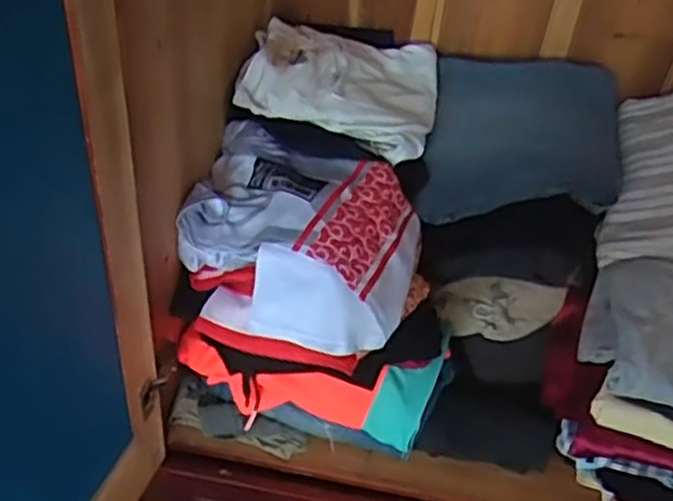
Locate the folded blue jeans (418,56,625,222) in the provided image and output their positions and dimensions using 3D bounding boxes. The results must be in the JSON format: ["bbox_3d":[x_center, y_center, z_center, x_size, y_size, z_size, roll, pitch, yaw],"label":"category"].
[{"bbox_3d":[0.254,-0.157,1.029,0.253,0.107,0.277,9,42,7],"label":"folded blue jeans"}]

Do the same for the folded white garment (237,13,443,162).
[{"bbox_3d":[0.013,-0.229,1.018,0.252,0.065,0.236,19,45,-5],"label":"folded white garment"}]

